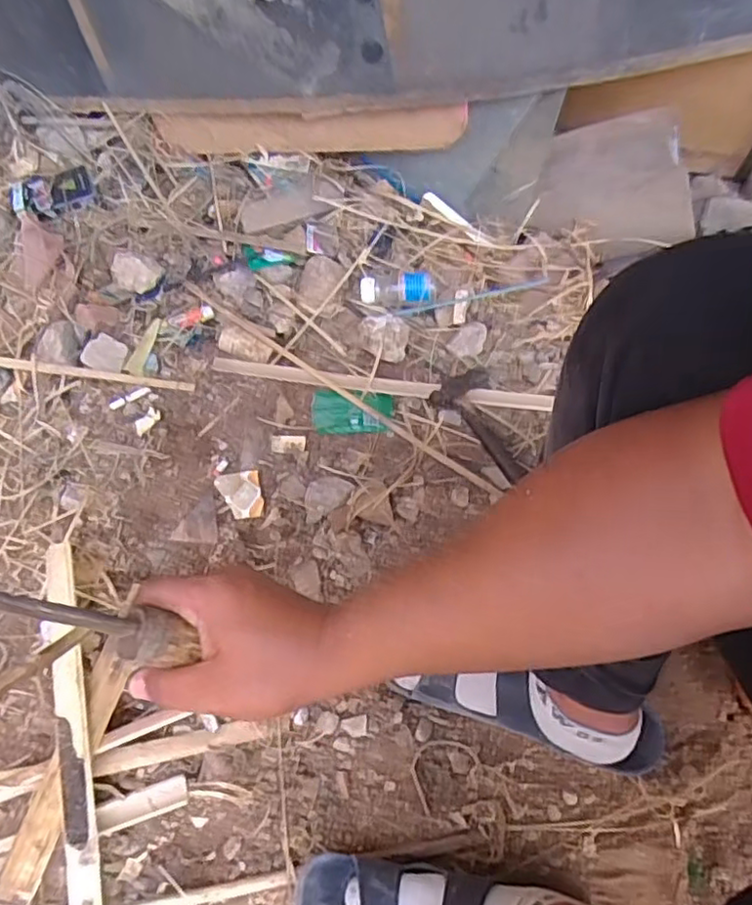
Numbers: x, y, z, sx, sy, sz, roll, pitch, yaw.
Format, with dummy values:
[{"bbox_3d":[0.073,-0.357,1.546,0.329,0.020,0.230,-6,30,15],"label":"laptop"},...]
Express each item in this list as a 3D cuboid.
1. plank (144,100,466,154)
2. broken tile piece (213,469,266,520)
[{"bbox_3d":[-0.098,-0.414,0.829,0.421,0.060,0.022,8,67,18],"label":"plank"},{"bbox_3d":[-0.153,0.047,0.724,0.049,0.011,0.056,-15,68,-5],"label":"broken tile piece"}]

